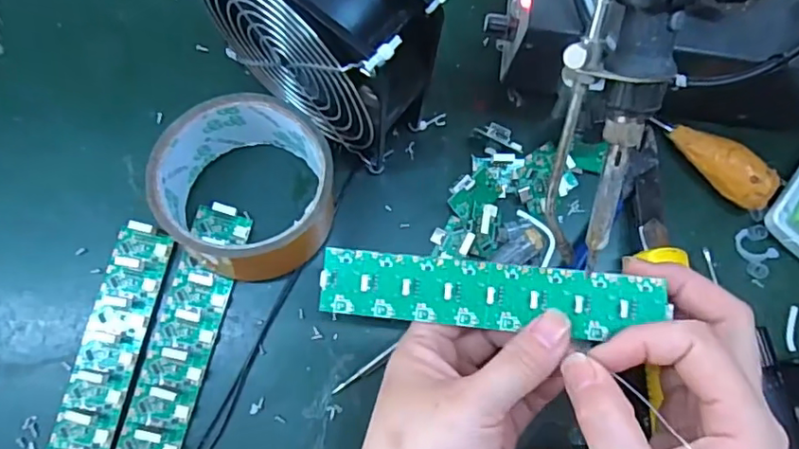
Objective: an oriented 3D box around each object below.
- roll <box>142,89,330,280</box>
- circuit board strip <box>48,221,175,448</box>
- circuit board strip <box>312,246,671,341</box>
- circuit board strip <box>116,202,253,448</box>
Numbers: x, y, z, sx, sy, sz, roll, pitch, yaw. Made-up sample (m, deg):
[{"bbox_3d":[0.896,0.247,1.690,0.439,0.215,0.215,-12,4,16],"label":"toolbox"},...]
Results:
[{"bbox_3d":[-0.079,-0.018,0.304,0.090,0.051,0.093,-13,77,-5],"label":"roll"},{"bbox_3d":[-0.156,0.077,0.298,0.030,0.014,0.157,12,76,1],"label":"circuit board strip"},{"bbox_3d":[0.040,0.033,0.267,0.153,0.004,0.030,5,84,7],"label":"circuit board strip"},{"bbox_3d":[-0.118,0.066,0.302,0.033,0.019,0.157,14,76,2],"label":"circuit board strip"}]

